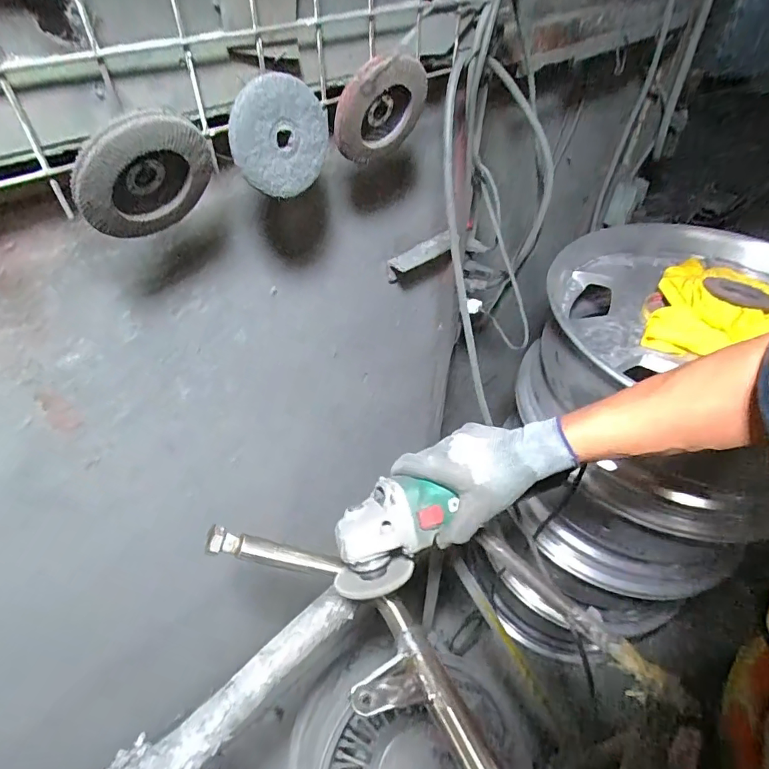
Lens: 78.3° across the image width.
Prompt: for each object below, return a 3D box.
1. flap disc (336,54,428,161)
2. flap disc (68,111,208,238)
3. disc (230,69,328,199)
[{"bbox_3d":[0.000,-0.257,0.437,0.098,0.094,0.018,-30,74,-26],"label":"flap disc"},{"bbox_3d":[-0.165,-0.142,0.323,0.093,0.085,0.014,-43,80,10],"label":"flap disc"},{"bbox_3d":[-0.084,-0.201,0.385,0.082,0.086,0.012,-2,29,-45],"label":"disc"}]

